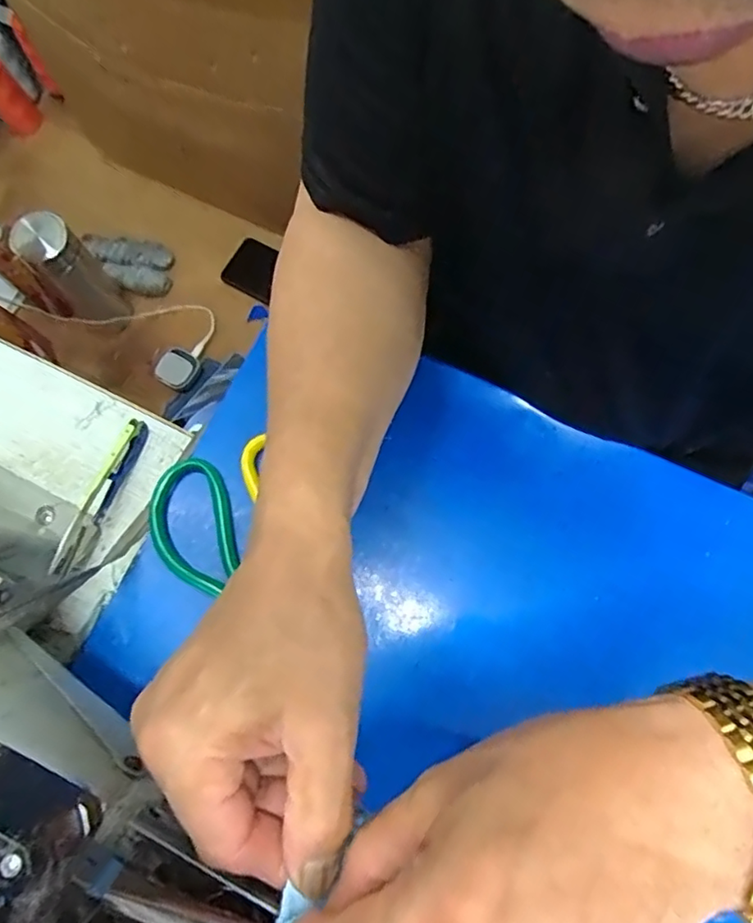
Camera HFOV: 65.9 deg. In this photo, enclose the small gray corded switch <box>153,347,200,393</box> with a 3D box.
[{"bbox_3d":[-0.289,-0.135,0.842,0.050,0.024,0.056,19,75,6],"label":"small gray corded switch"}]

